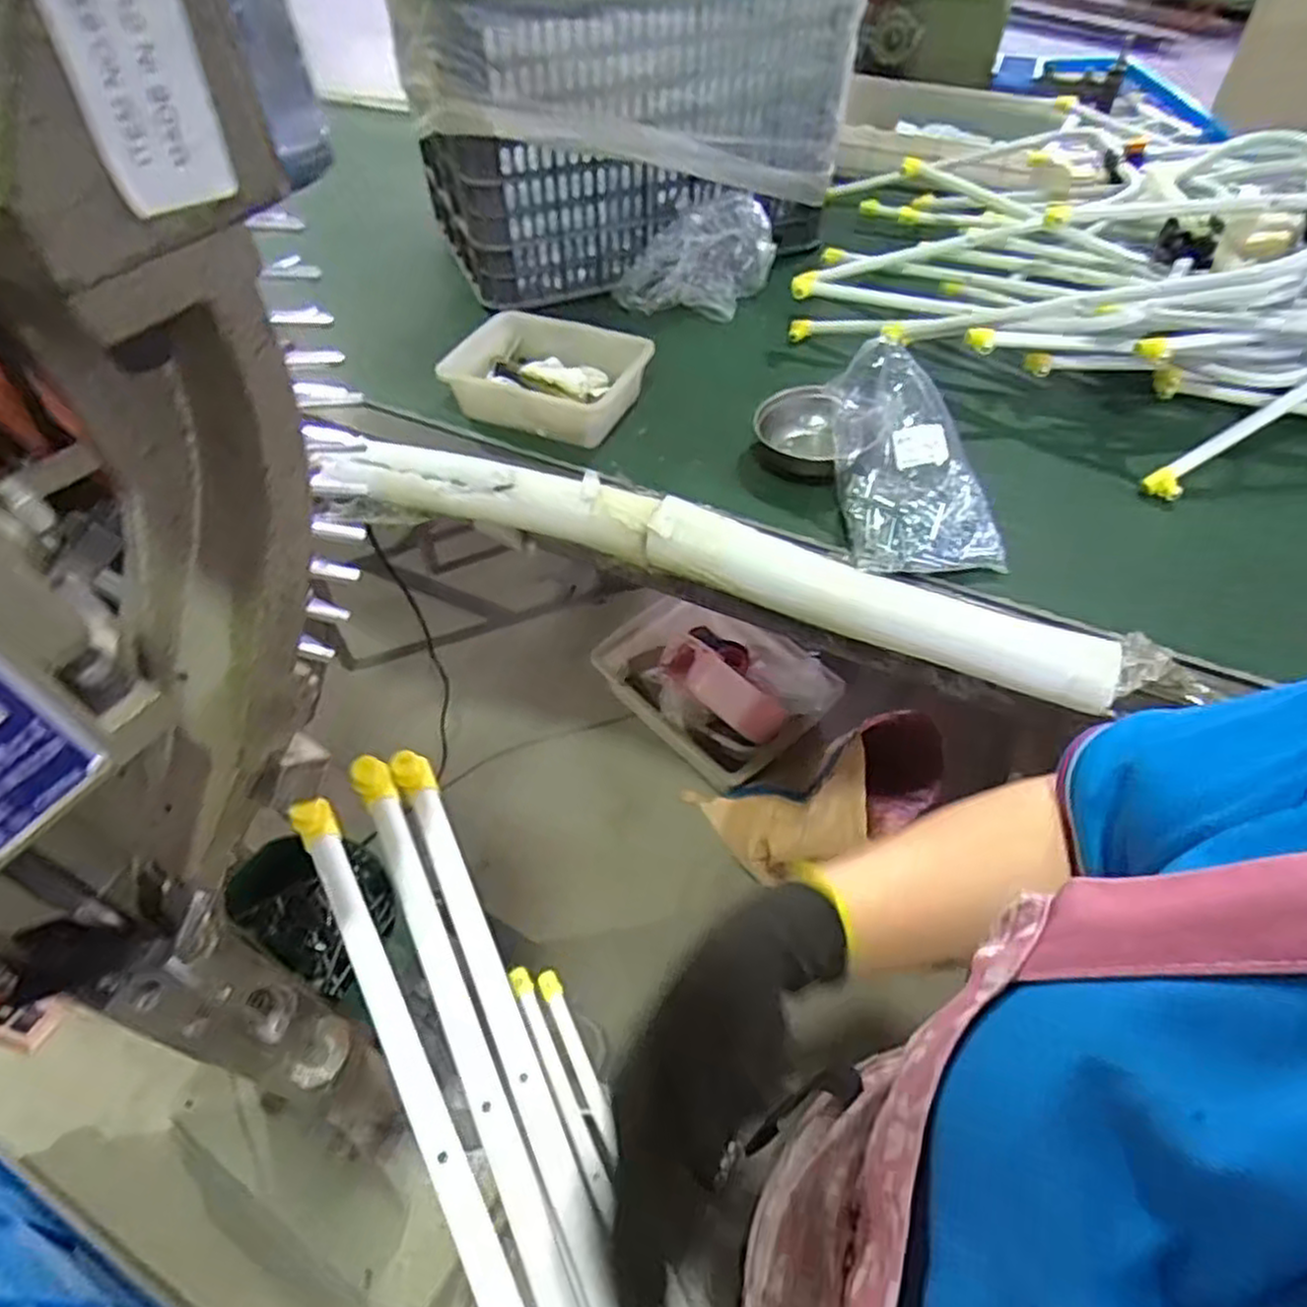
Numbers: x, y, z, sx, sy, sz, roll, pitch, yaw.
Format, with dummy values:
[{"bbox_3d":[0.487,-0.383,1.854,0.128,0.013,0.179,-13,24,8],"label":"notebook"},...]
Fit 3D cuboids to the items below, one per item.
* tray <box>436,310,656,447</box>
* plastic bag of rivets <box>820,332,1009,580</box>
[{"bbox_3d":[-0.140,-0.366,0.996,0.237,0.088,0.164,17,53,15],"label":"tray"},{"bbox_3d":[0.289,-0.221,0.841,0.160,0.133,0.249,-2,50,0],"label":"plastic bag of rivets"}]

